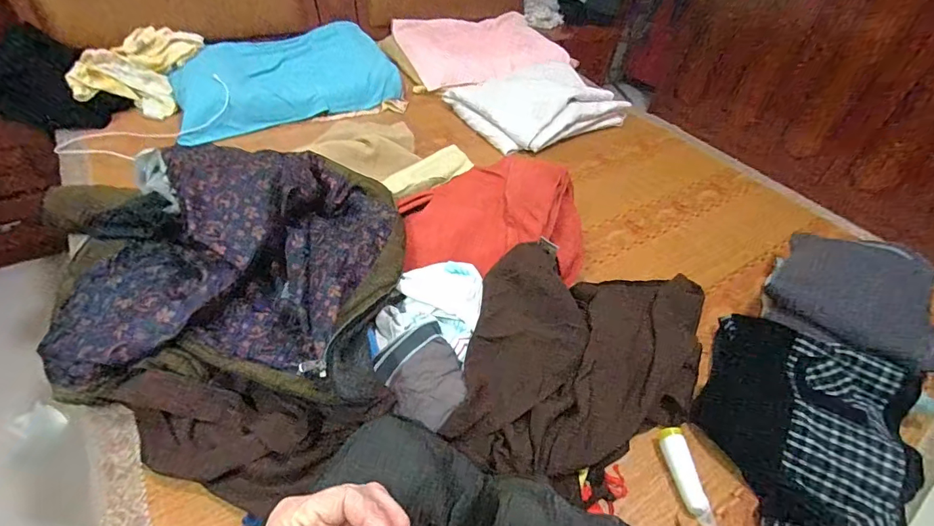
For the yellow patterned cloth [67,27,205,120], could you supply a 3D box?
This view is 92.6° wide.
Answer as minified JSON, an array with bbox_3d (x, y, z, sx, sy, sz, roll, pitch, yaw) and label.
[{"bbox_3d":[-0.953,-0.574,1.301,0.280,0.083,0.300,5,76,-17],"label":"yellow patterned cloth"}]

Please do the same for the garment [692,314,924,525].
[{"bbox_3d":[0.557,0.278,0.725,0.303,0.117,0.437,20,45,13],"label":"garment"}]

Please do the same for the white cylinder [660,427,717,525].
[{"bbox_3d":[0.340,0.328,0.693,0.038,0.030,0.139,-3,45,-11],"label":"white cylinder"}]

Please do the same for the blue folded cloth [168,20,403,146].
[{"bbox_3d":[-0.574,-0.588,1.416,0.696,0.067,0.383,-29,77,-29],"label":"blue folded cloth"}]

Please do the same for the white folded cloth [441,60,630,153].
[{"bbox_3d":[0.241,-0.560,1.566,0.527,0.134,0.429,-25,53,-29],"label":"white folded cloth"}]

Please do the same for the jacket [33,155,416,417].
[{"bbox_3d":[-0.412,-0.017,0.782,0.624,0.174,0.520,8,44,1],"label":"jacket"}]

